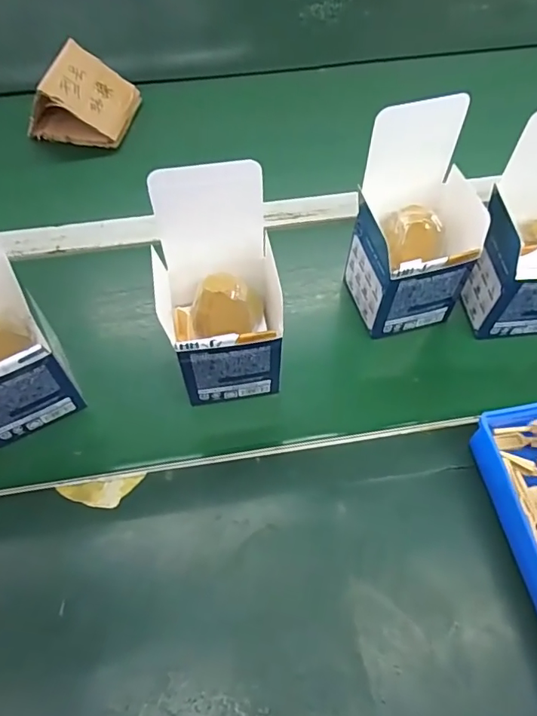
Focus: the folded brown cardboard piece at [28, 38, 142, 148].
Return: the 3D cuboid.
[{"bbox_3d":[-0.233,-0.332,0.632,0.112,0.069,0.103,11,60,6],"label":"folded brown cardboard piece"}]

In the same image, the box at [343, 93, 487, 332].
[{"bbox_3d":[0.128,-0.107,0.443,0.093,0.183,0.095,-14,61,-8],"label":"box"}]

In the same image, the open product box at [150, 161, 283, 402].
[{"bbox_3d":[-0.035,-0.047,0.399,0.097,0.176,0.094,-7,60,-4],"label":"open product box"}]

